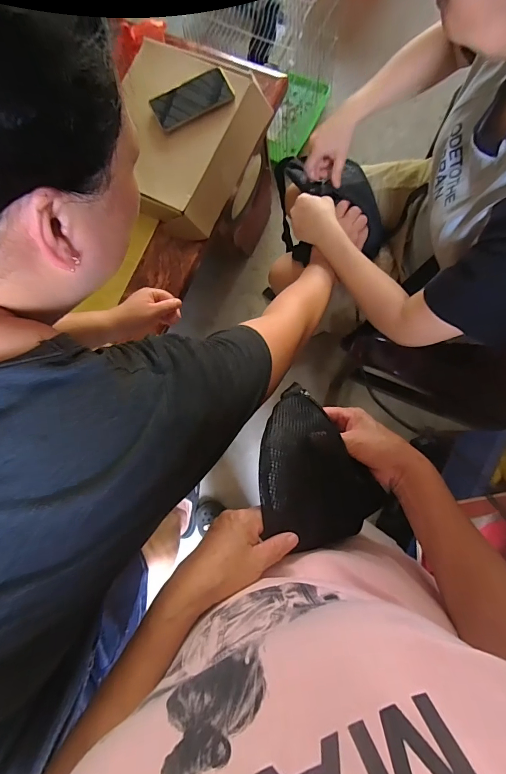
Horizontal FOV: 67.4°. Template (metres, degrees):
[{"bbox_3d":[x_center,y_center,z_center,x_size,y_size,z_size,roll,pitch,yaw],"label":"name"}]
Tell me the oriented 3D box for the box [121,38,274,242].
[{"bbox_3d":[-0.160,-0.515,0.809,0.277,0.109,0.347,25,88,9],"label":"box"}]

